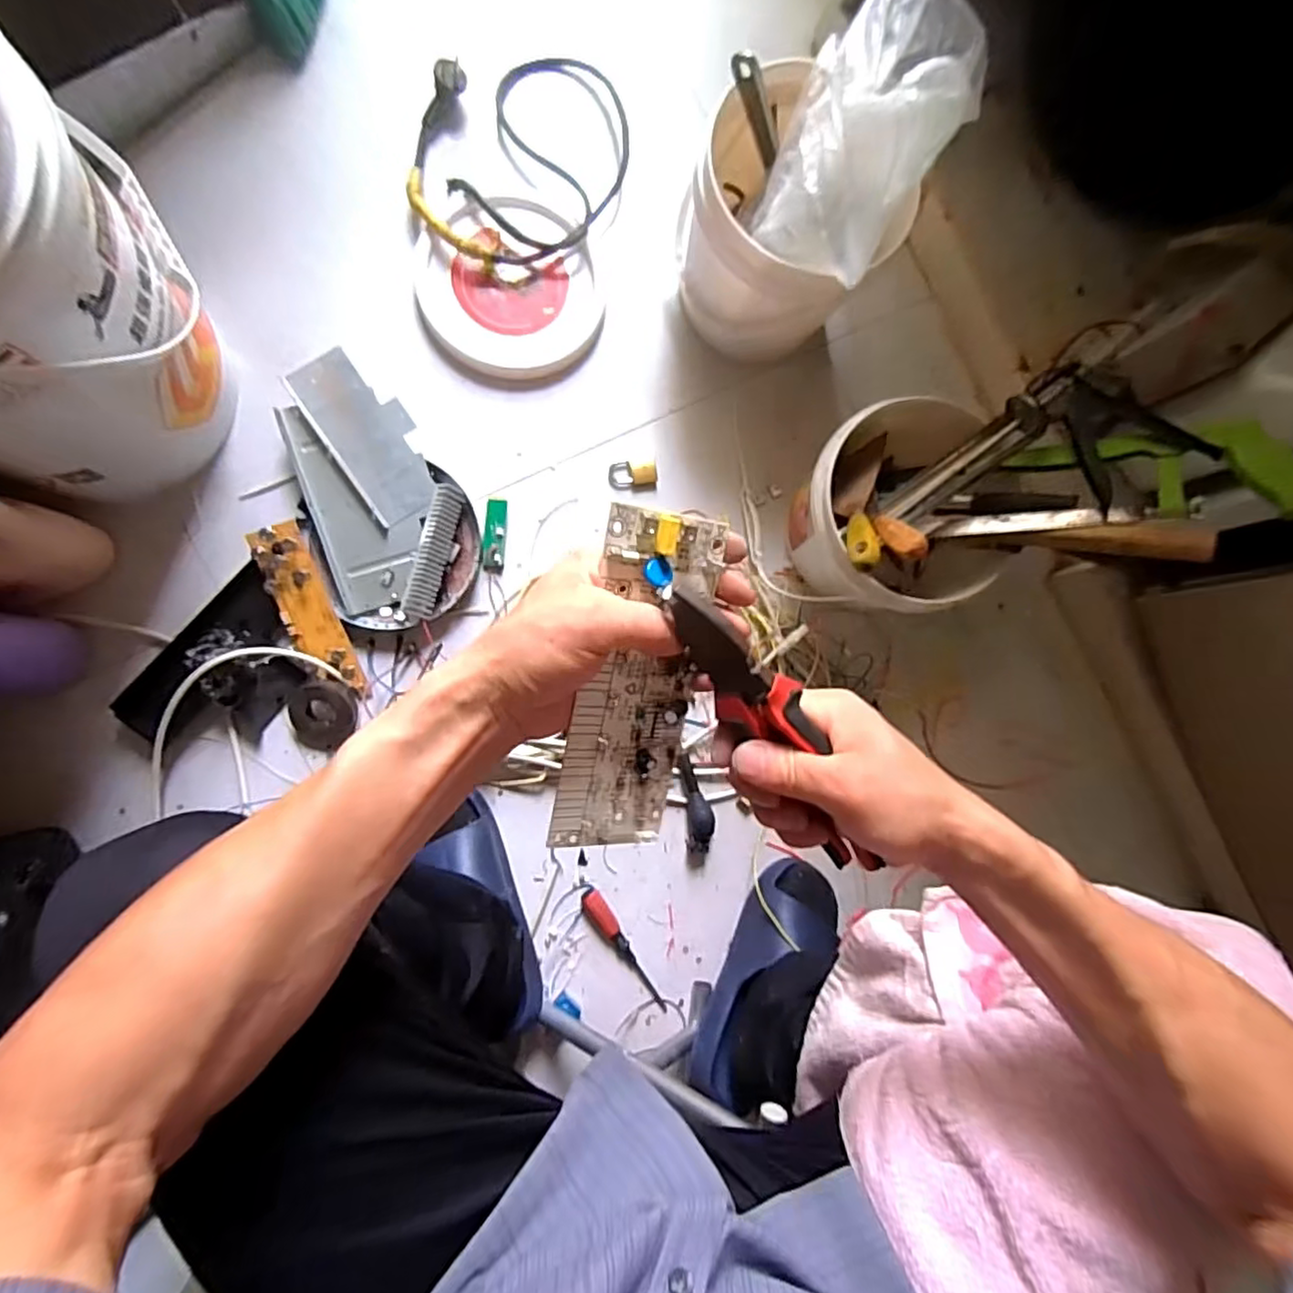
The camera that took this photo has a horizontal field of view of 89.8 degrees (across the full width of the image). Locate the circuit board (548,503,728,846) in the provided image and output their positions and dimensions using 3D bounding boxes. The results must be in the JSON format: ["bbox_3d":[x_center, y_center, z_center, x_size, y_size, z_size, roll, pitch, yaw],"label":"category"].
[{"bbox_3d":[-0.003,0.023,0.350,0.068,0.011,0.188,5,104,-26],"label":"circuit board"}]

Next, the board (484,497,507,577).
[{"bbox_3d":[-0.181,-0.132,0.780,0.023,0.009,0.088,4,87,-9],"label":"board"}]

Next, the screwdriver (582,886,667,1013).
[{"bbox_3d":[-0.025,0.364,0.771,0.025,0.026,0.172,-32,92,-9],"label":"screwdriver"}]

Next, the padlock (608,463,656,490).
[{"bbox_3d":[-0.017,-0.214,0.815,0.060,0.011,0.034,-3,88,-9],"label":"padlock"}]

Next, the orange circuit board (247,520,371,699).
[{"bbox_3d":[-0.374,-0.034,0.721,0.056,0.014,0.201,-24,104,-9],"label":"orange circuit board"}]

